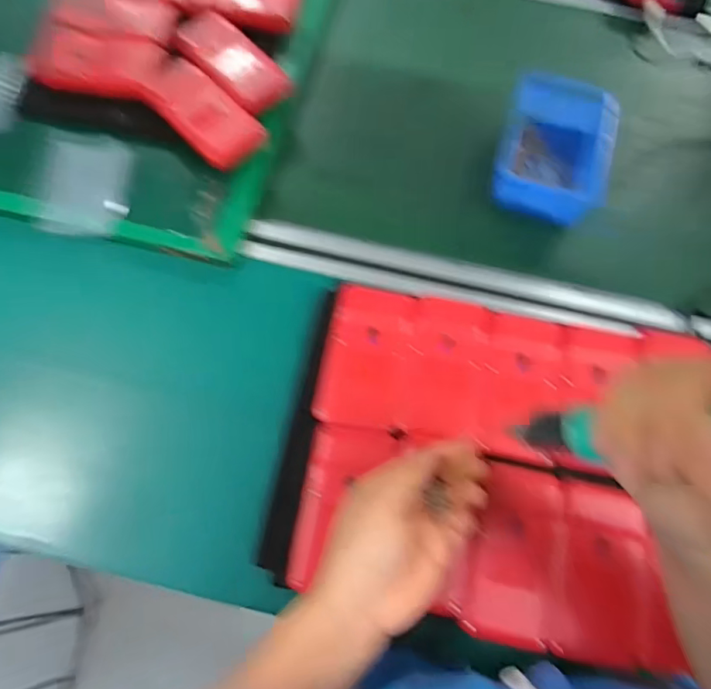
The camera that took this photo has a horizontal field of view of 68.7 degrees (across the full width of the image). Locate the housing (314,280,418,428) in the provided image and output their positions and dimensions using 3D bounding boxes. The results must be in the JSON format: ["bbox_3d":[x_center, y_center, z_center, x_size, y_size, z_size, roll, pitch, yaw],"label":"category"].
[{"bbox_3d":[0.009,0.008,0.420,0.067,0.017,0.114,11,70,2],"label":"housing"}]

